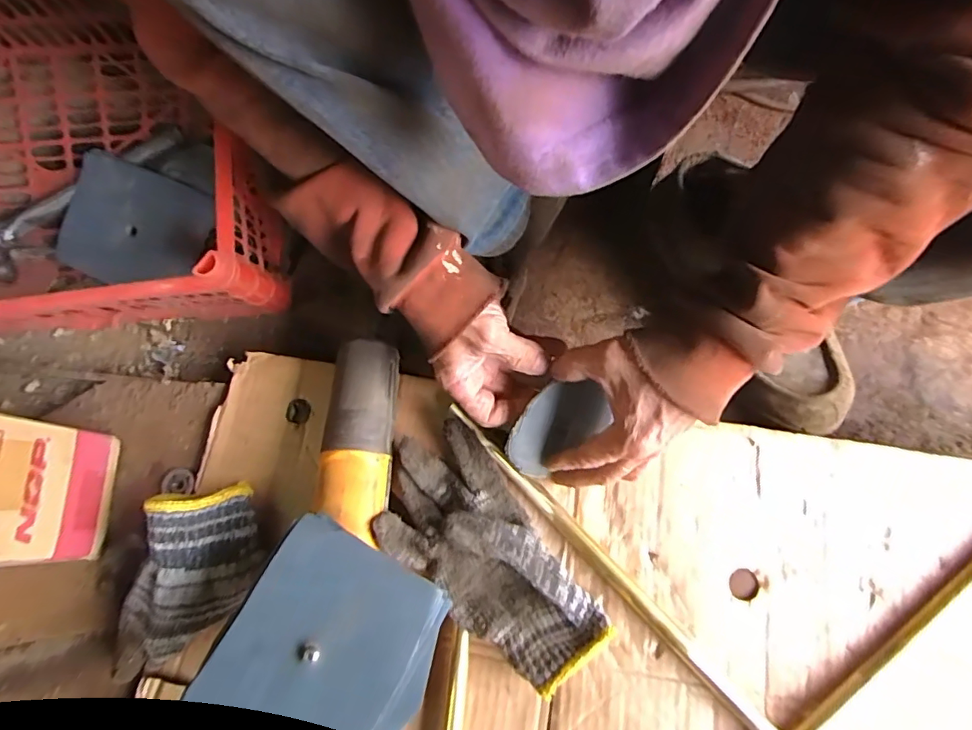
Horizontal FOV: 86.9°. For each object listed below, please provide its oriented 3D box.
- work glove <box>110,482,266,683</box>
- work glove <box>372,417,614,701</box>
[{"bbox_3d":[-0.236,0.172,0.411,0.089,0.059,0.156,14,72,6],"label":"work glove"},{"bbox_3d":[-0.007,0.154,0.421,0.110,0.043,0.218,-35,74,-10],"label":"work glove"}]

